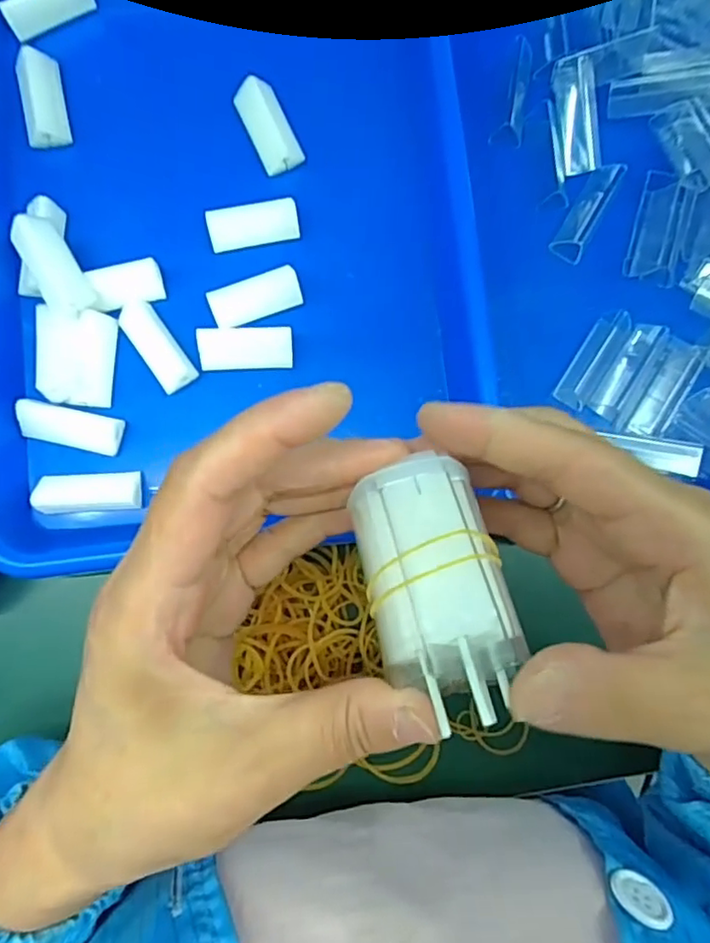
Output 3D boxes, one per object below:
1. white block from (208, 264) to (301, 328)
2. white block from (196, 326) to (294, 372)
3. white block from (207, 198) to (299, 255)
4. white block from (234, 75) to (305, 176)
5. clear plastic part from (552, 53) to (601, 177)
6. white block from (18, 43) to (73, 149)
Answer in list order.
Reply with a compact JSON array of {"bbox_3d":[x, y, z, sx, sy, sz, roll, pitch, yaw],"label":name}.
[{"bbox_3d":[-0.050,-0.087,0.295,0.045,0.010,0.019,-24,85,-8],"label":"white block"},{"bbox_3d":[-0.054,-0.062,0.291,0.045,0.011,0.020,-5,83,-6],"label":"white block"},{"bbox_3d":[-0.052,-0.127,0.299,0.045,0.013,0.017,-15,84,-7],"label":"white block"},{"bbox_3d":[-0.045,-0.182,0.305,0.022,0.012,0.045,-26,86,-8],"label":"white block"},{"bbox_3d":[0.123,-0.197,0.325,0.022,0.011,0.058,-13,103,-7],"label":"clear plastic part"},{"bbox_3d":[-0.160,-0.192,0.299,0.019,0.016,0.046,-10,83,-7],"label":"white block"}]

